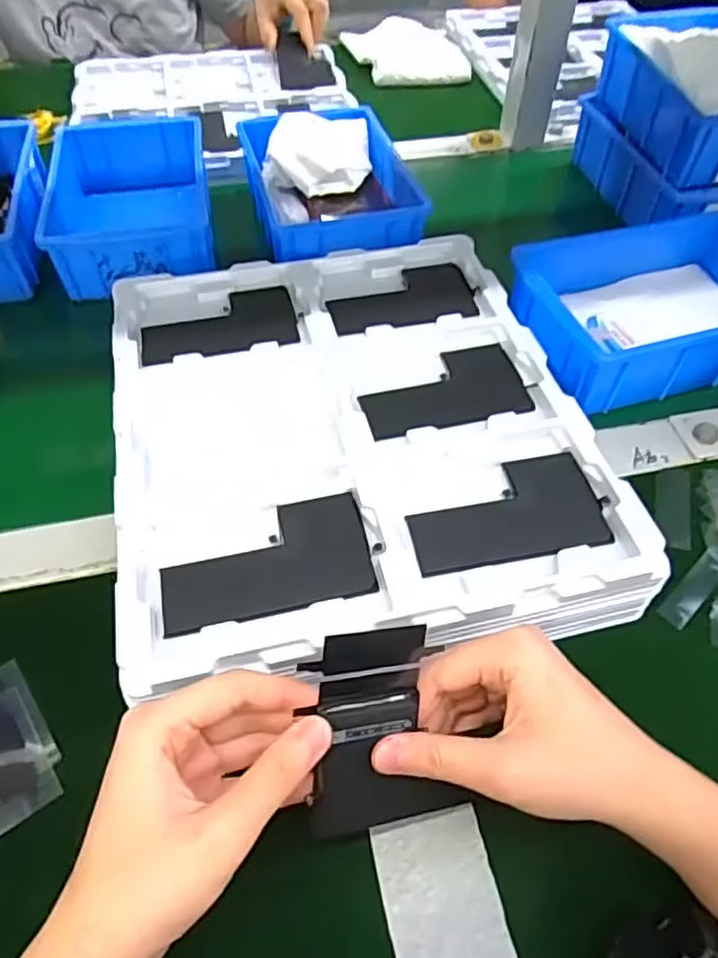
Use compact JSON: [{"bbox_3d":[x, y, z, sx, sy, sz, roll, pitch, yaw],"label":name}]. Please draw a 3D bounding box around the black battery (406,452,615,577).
[{"bbox_3d":[0.080,0.017,0.356,0.108,0.005,0.063,-9,53,-8],"label":"black battery"}]

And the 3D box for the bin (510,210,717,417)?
[{"bbox_3d":[0.227,-0.130,0.487,0.195,0.058,0.131,-14,55,-10],"label":"bin"}]

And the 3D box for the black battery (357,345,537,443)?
[{"bbox_3d":[0.053,-0.058,0.410,0.107,0.006,0.064,-13,53,-11],"label":"black battery"}]

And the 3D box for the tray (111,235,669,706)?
[{"bbox_3d":[-0.008,-0.043,0.398,0.270,0.027,0.313,-11,55,-8],"label":"tray"}]

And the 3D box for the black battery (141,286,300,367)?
[{"bbox_3d":[-0.097,-0.109,0.450,0.105,0.009,0.068,-13,53,-11],"label":"black battery"}]

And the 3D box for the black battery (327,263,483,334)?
[{"bbox_3d":[0.031,-0.133,0.471,0.108,0.009,0.068,-10,53,-9],"label":"black battery"}]

